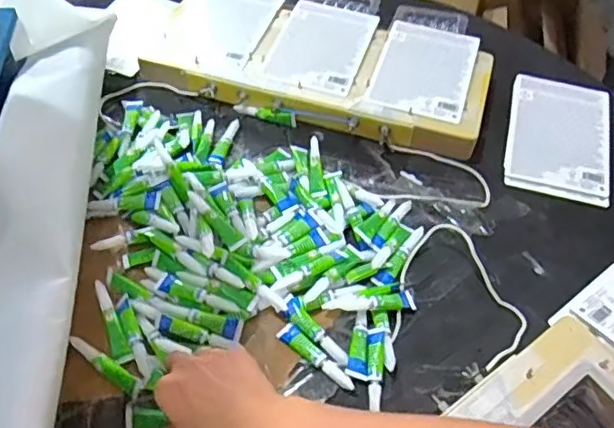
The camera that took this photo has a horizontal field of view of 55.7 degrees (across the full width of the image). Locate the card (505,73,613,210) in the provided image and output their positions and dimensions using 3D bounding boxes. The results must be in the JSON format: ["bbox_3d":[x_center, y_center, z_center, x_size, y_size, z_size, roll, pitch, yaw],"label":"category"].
[{"bbox_3d":[0.303,-0.093,0.700,0.115,0.012,0.175,14,61,9],"label":"card"}]

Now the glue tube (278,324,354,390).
[{"bbox_3d":[0.009,0.127,0.516,0.080,0.007,0.017,34,57,22],"label":"glue tube"}]

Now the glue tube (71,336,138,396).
[{"bbox_3d":[-0.176,0.129,0.501,0.074,0.009,0.015,28,55,19],"label":"glue tube"}]

